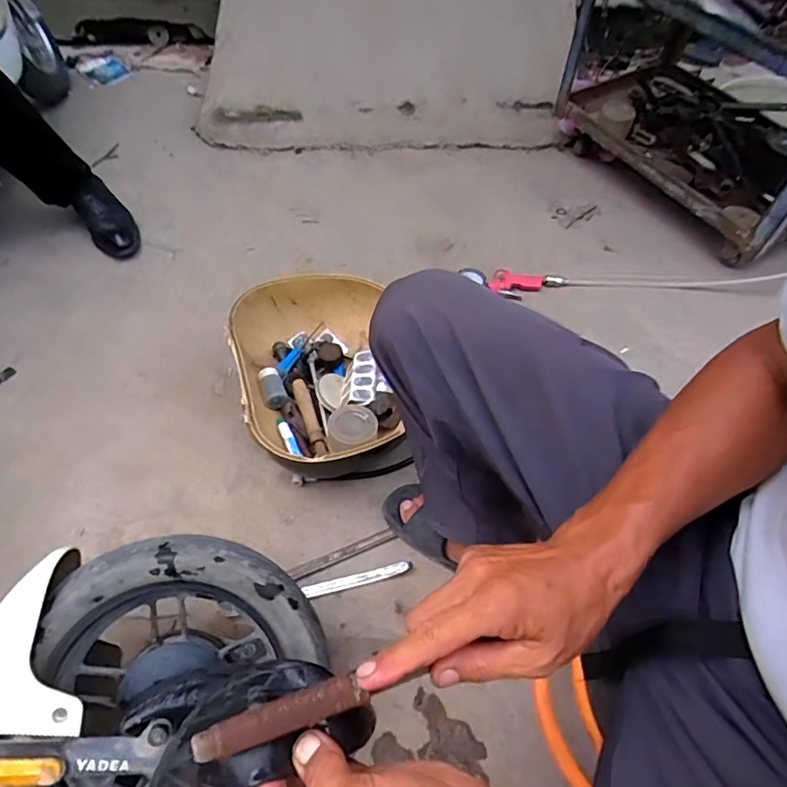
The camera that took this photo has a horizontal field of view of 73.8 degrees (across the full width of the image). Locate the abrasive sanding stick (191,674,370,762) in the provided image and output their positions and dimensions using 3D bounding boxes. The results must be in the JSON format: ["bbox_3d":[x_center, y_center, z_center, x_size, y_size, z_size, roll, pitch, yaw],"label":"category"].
[{"bbox_3d":[-0.064,0.185,0.300,0.095,0.006,0.019,-10,79,-19],"label":"abrasive sanding stick"}]

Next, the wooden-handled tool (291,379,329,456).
[{"bbox_3d":[-0.150,0.040,0.931,0.024,0.025,0.155,-17,58,-12],"label":"wooden-handled tool"}]

